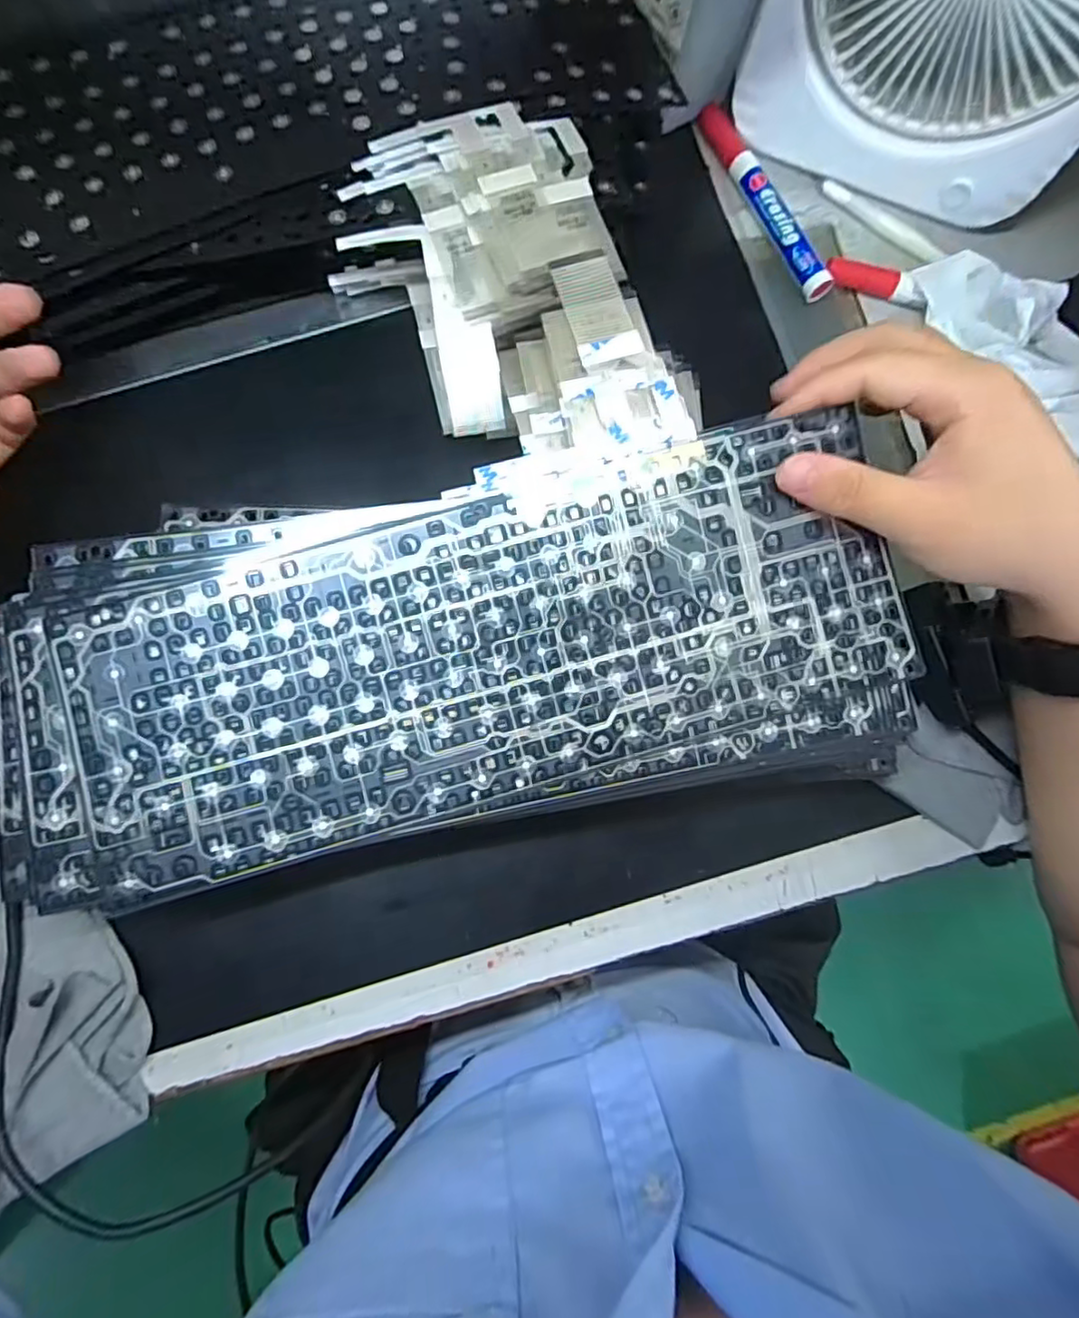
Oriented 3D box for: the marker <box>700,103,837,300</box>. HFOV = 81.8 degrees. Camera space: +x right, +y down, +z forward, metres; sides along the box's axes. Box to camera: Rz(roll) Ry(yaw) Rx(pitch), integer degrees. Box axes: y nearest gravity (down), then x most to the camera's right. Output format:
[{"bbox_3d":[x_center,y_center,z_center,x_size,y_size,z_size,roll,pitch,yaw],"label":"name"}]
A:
[{"bbox_3d":[0.137,-0.280,0.382,0.015,0.020,0.138,-25,82,-9],"label":"marker"}]

